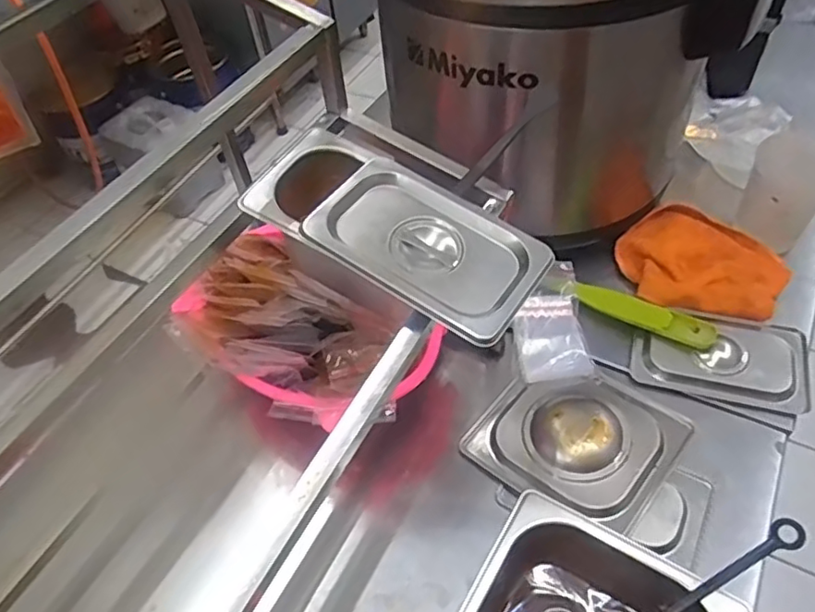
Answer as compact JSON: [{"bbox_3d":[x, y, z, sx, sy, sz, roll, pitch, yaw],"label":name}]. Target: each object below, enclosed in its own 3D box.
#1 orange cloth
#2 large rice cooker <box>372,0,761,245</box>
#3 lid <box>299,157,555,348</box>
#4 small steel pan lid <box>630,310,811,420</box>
[{"bbox_3d":[0.336,-0.048,0.713,0.178,0.040,0.147,34,61,28],"label":"orange cloth"},{"bbox_3d":[0.185,-0.349,0.736,0.420,0.382,0.436,-3,51,3],"label":"large rice cooker"},{"bbox_3d":[0.015,-0.047,0.465,0.170,0.013,0.108,34,60,16],"label":"lid"},{"bbox_3d":[0.331,0.049,0.645,0.170,0.022,0.099,12,53,14],"label":"small steel pan lid"}]

